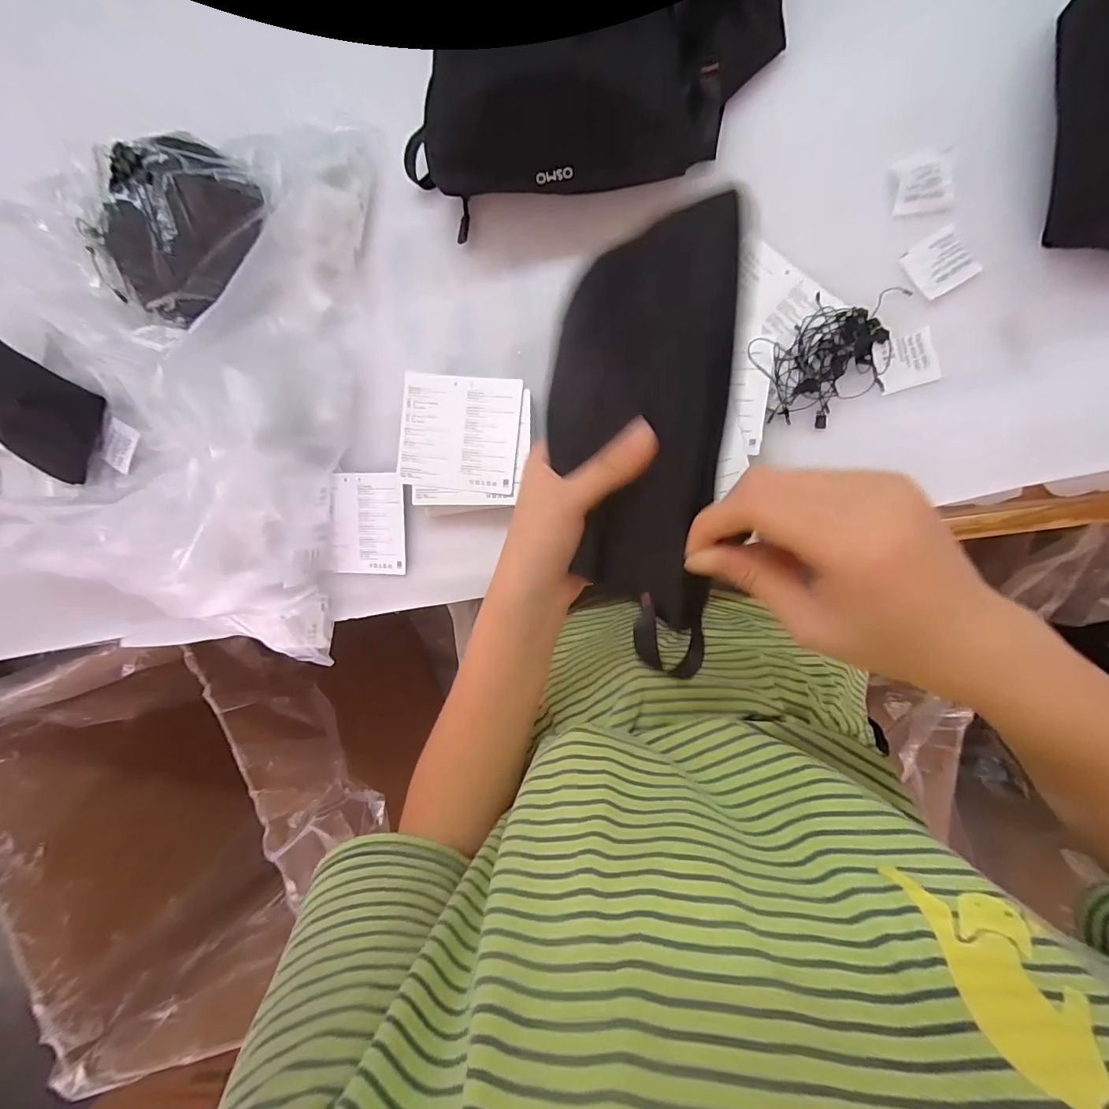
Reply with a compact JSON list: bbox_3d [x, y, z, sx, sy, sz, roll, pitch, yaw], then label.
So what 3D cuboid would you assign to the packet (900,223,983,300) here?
[{"bbox_3d":[0.281,-0.212,0.341,0.038,0.007,0.041,-31,88,9],"label":"packet"}]

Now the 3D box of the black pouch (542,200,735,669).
[{"bbox_3d":[0.042,-0.046,0.236,0.087,0.035,0.203,6,105,33],"label":"black pouch"}]

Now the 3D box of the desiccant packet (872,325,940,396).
[{"bbox_3d":[0.261,-0.143,0.345,0.043,0.004,0.038,-15,91,9],"label":"desiccant packet"}]

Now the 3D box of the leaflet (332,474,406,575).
[{"bbox_3d":[-0.165,-0.027,0.415,0.073,0.006,0.088,3,99,7],"label":"leaflet"}]

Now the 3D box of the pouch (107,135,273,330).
[{"bbox_3d":[-0.307,-0.268,0.374,0.104,0.054,0.135,45,98,4],"label":"pouch"}]

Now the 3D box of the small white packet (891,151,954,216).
[{"bbox_3d":[0.262,-0.263,0.331,0.036,0.006,0.038,-4,92,9],"label":"small white packet"}]

